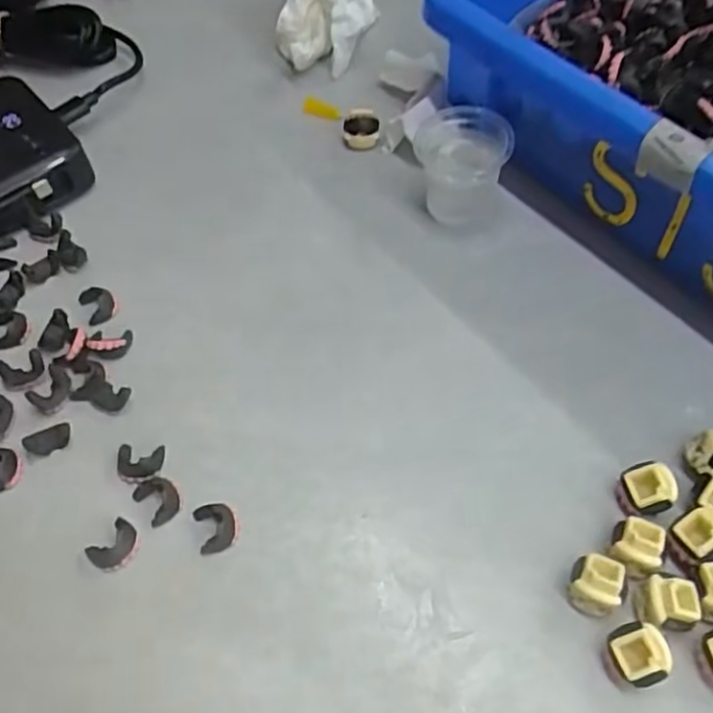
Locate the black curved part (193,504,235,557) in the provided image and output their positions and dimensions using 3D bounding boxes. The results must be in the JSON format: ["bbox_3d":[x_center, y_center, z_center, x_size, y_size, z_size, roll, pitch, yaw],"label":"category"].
[{"bbox_3d":[-0.046,0.055,0.228,0.013,0.009,0.015,-16,57,-7],"label":"black curved part"}]

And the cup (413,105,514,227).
[{"bbox_3d":[0.042,-0.080,0.293,0.034,0.035,0.033,27,63,20],"label":"cup"}]

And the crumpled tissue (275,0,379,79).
[{"bbox_3d":[-0.016,-0.189,0.364,0.047,0.045,0.093,-2,57,2],"label":"crumpled tissue"}]

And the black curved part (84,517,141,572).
[{"bbox_3d":[-0.078,0.061,0.227,0.014,0.007,0.016,32,64,22],"label":"black curved part"}]

